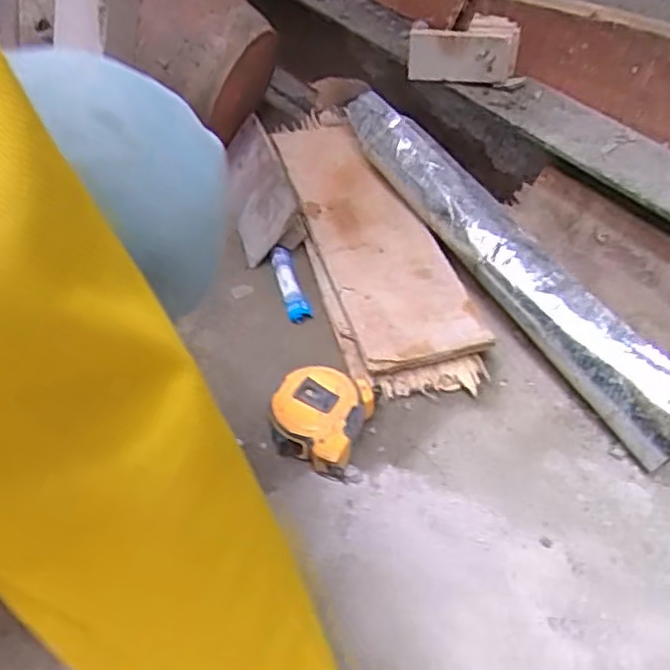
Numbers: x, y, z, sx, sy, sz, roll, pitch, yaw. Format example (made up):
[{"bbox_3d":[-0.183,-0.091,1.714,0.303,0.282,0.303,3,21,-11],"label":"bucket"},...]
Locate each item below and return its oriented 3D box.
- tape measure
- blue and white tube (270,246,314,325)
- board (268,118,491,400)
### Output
[{"bbox_3d":[-0.013,0.069,0.535,0.079,0.042,0.083,20,50,13],"label":"tape measure"},{"bbox_3d":[-0.046,-0.053,0.662,0.022,0.017,0.097,-11,51,-14],"label":"blue and white tube"},{"bbox_3d":[0.031,-0.115,0.694,0.132,0.033,0.418,-9,50,-13],"label":"board"}]

